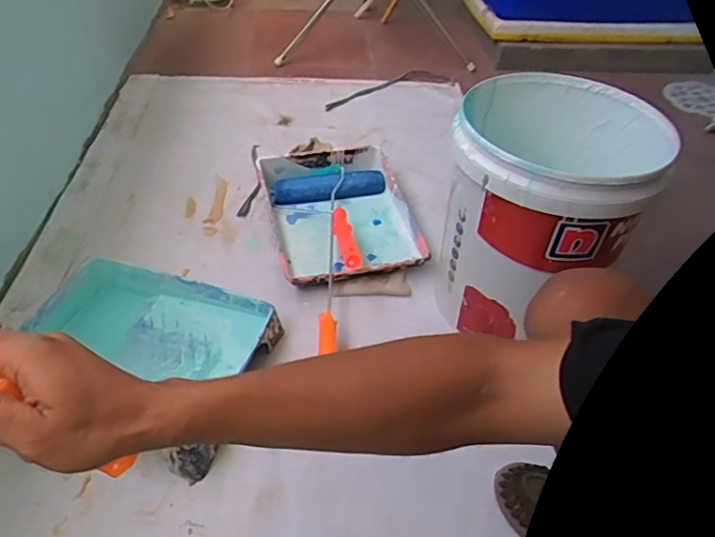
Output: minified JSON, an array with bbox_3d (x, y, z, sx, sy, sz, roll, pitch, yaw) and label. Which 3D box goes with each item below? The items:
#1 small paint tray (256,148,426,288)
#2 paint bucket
[{"bbox_3d":[-0.038,-0.116,1.111,0.275,0.070,0.359,-7,46,-12],"label":"small paint tray"},{"bbox_3d":[0.272,-0.083,0.880,0.265,0.344,0.276,2,43,-2],"label":"paint bucket"}]

